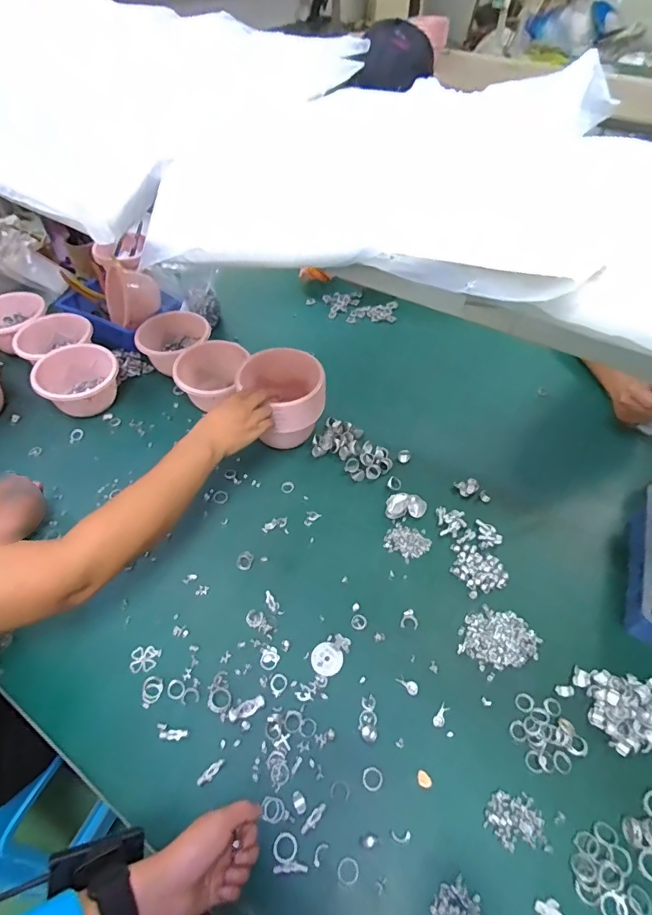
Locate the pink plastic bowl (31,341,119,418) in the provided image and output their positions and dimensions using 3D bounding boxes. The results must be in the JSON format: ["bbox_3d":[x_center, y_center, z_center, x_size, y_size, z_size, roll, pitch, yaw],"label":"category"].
[{"bbox_3d":[-0.478,-0.145,0.896,0.142,0.102,0.151,0,51,0],"label":"pink plastic bowl"}]

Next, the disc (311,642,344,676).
[{"bbox_3d":[0.001,0.273,0.616,0.042,0.004,0.040,0,51,0],"label":"disc"}]

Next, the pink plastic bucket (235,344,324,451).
[{"bbox_3d":[-0.075,-0.101,0.816,0.139,0.116,0.150,-6,51,-4],"label":"pink plastic bucket"}]

